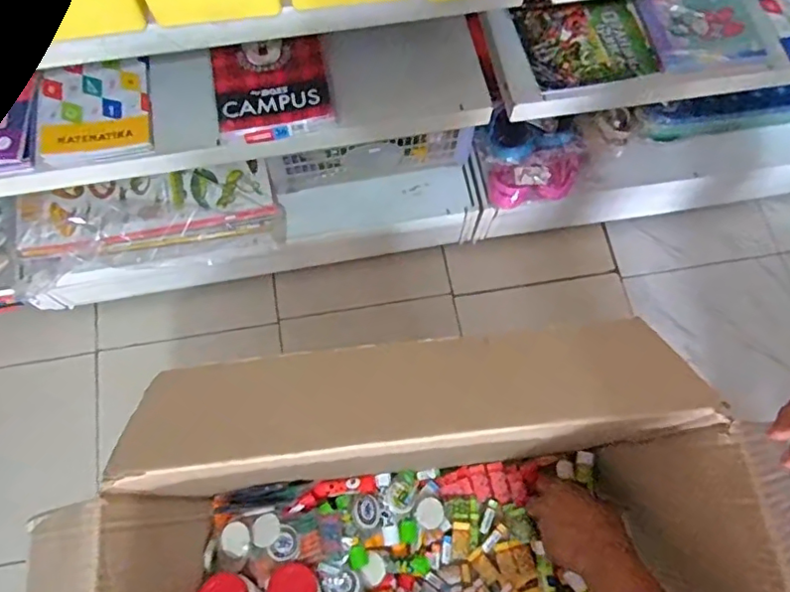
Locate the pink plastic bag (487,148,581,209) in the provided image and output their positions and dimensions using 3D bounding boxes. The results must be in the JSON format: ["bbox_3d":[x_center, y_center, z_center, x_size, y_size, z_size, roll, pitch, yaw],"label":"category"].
[{"bbox_3d":[0.277,-0.229,1.102,0.178,0.095,0.060,-13,72,-5],"label":"pink plastic bag"}]

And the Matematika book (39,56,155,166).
[{"bbox_3d":[-0.459,-0.288,0.866,0.155,0.022,0.166,-10,72,-5],"label":"Matematika book"}]

